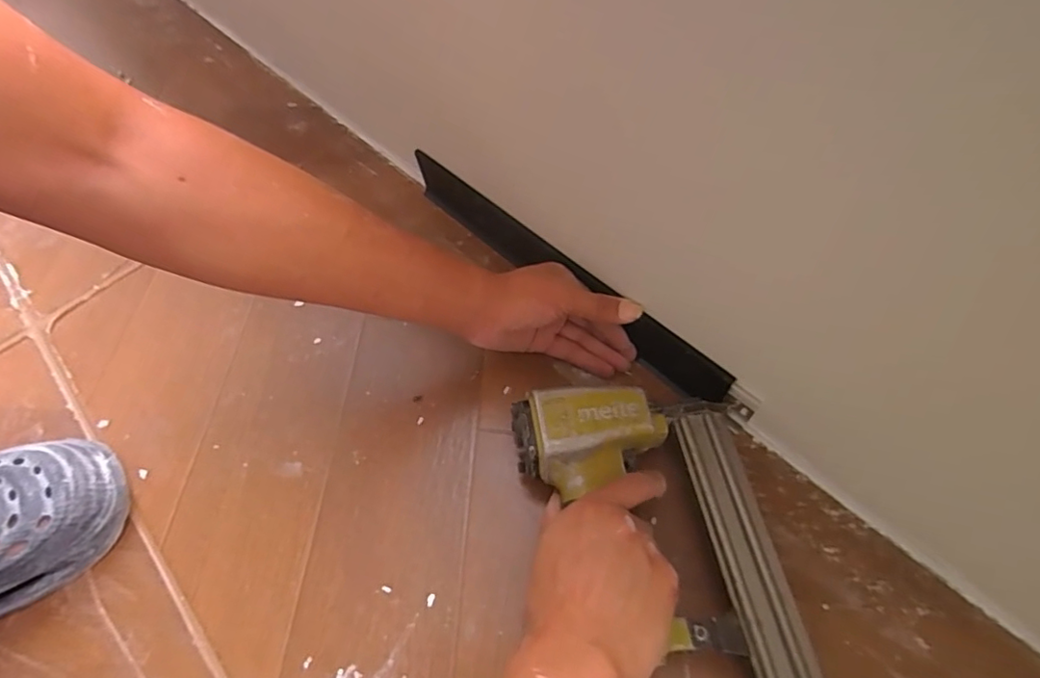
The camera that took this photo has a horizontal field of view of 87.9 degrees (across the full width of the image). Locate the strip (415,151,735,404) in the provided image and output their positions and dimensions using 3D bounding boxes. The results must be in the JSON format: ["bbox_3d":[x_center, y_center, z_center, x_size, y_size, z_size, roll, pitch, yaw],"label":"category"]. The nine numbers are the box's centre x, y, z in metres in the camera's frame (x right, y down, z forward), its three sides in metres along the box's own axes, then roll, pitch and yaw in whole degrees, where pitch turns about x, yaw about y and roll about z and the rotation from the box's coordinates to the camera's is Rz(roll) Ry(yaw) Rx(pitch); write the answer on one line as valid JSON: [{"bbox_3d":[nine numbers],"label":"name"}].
[{"bbox_3d":[0.025,-0.066,0.515,0.020,0.057,0.387,-40,64,-19],"label":"strip"}]

